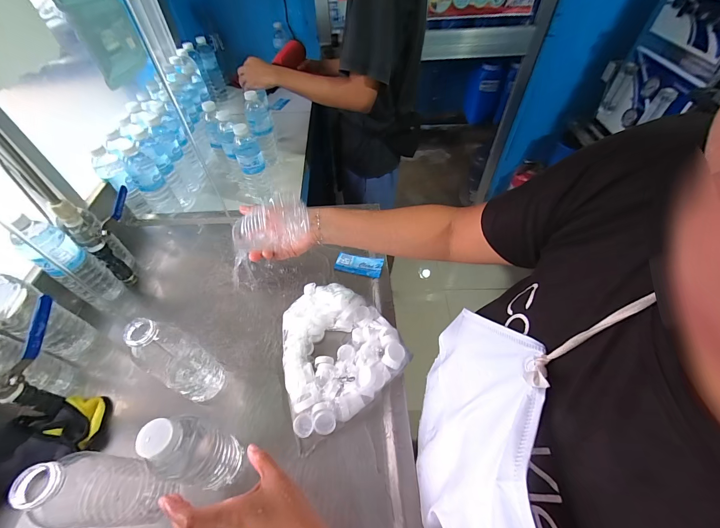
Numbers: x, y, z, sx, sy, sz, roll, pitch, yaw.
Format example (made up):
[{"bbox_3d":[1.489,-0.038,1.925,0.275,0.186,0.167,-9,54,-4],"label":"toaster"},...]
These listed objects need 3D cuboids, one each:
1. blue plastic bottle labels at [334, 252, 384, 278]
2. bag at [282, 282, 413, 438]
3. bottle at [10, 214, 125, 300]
[{"bbox_3d":[-0.002,0.002,0.644,0.097,0.007,0.043,10,69,11],"label":"blue plastic bottle labels"},{"bbox_3d":[-0.056,0.137,0.520,0.213,0.044,0.228,-30,57,-21],"label":"bag"},{"bbox_3d":[-0.503,-0.003,0.527,0.055,0.191,0.066,23,55,18],"label":"bottle"}]

